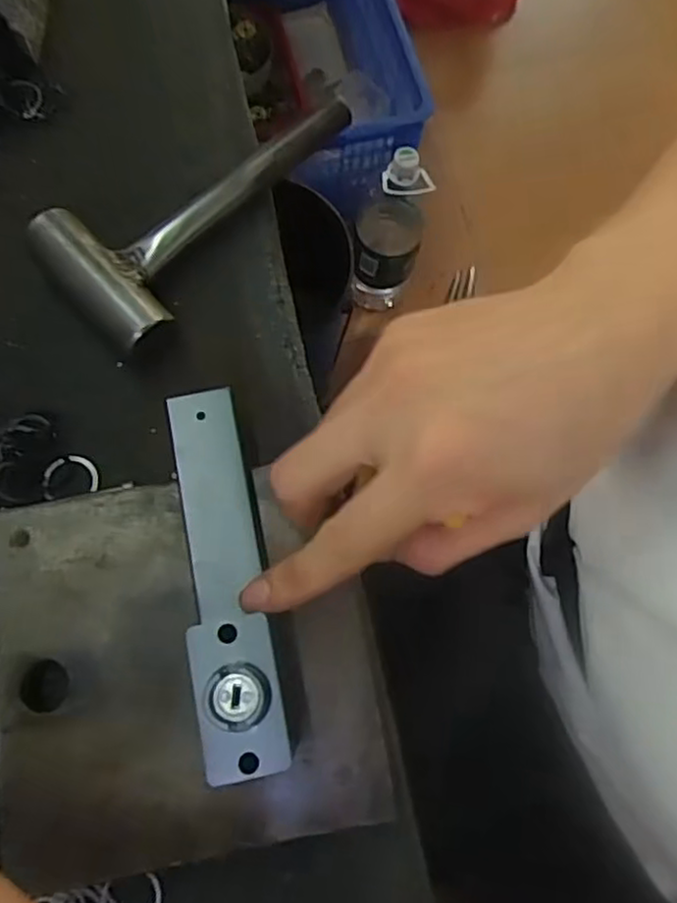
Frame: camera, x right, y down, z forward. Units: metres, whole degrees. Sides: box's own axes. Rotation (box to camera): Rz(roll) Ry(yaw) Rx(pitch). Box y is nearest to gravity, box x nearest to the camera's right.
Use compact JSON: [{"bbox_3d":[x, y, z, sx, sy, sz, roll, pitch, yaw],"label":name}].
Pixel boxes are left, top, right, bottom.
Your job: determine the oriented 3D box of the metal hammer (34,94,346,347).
[{"bbox_3d":[-0.061,-0.126,0.345,0.164,0.028,0.075,-42,80,-14],"label":"metal hammer"}]

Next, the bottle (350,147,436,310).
[{"bbox_3d":[0.071,-0.303,1.075,0.098,0.138,0.101,10,73,-1],"label":"bottle"}]

